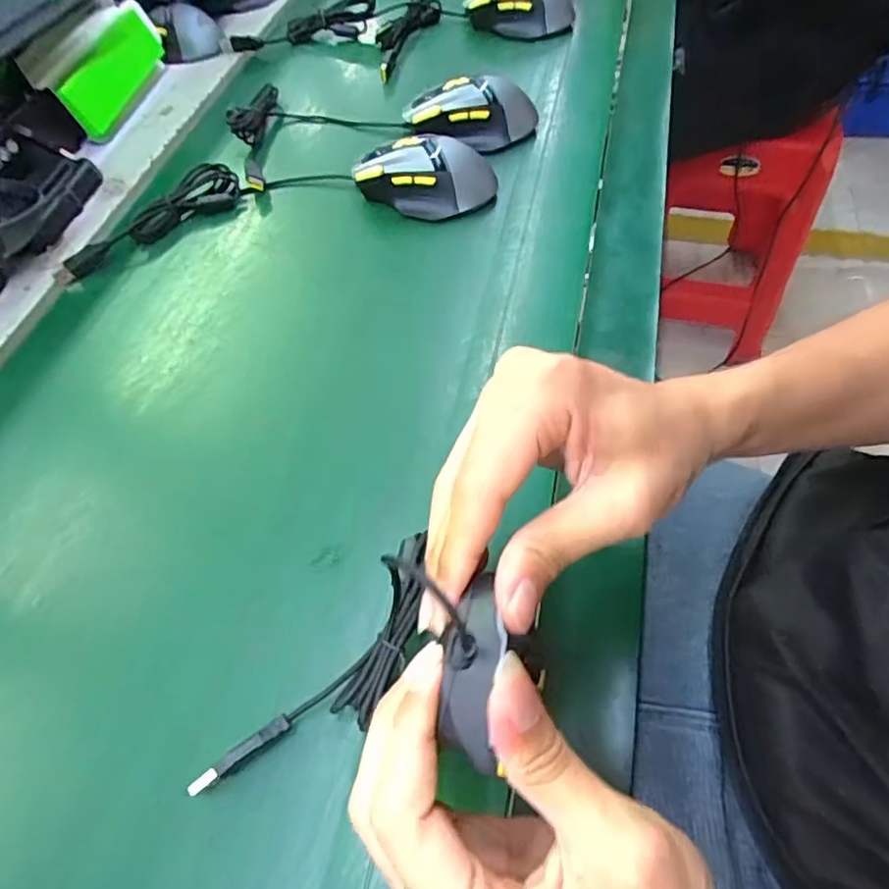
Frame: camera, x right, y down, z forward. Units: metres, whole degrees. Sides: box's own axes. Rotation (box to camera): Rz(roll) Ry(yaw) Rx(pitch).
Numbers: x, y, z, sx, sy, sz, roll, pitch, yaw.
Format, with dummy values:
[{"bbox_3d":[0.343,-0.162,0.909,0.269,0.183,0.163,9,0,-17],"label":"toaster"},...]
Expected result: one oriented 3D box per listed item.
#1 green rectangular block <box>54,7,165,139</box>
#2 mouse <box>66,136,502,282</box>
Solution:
[{"bbox_3d":[-0.319,-0.362,0.563,0.023,0.058,0.157,3,58,5],"label":"green rectangular block"},{"bbox_3d":[-0.138,-0.210,0.471,0.358,0.041,0.096,-10,59,-1],"label":"mouse"}]

